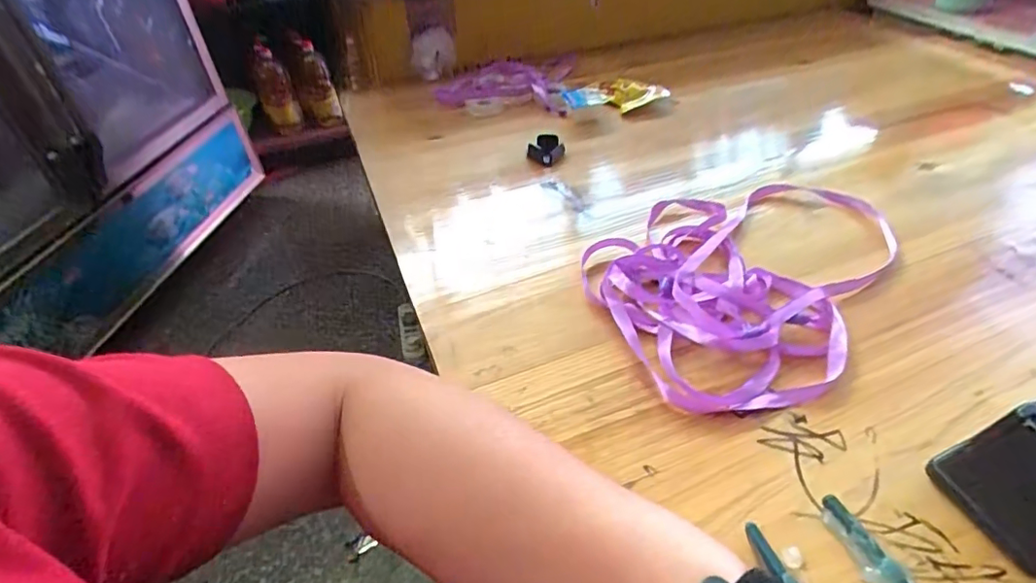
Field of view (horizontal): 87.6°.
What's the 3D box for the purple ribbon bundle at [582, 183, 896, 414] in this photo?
[{"bbox_3d":[0.180,-0.024,0.412,0.282,0.018,0.182,-29,50,-27],"label":"purple ribbon bundle"}]

